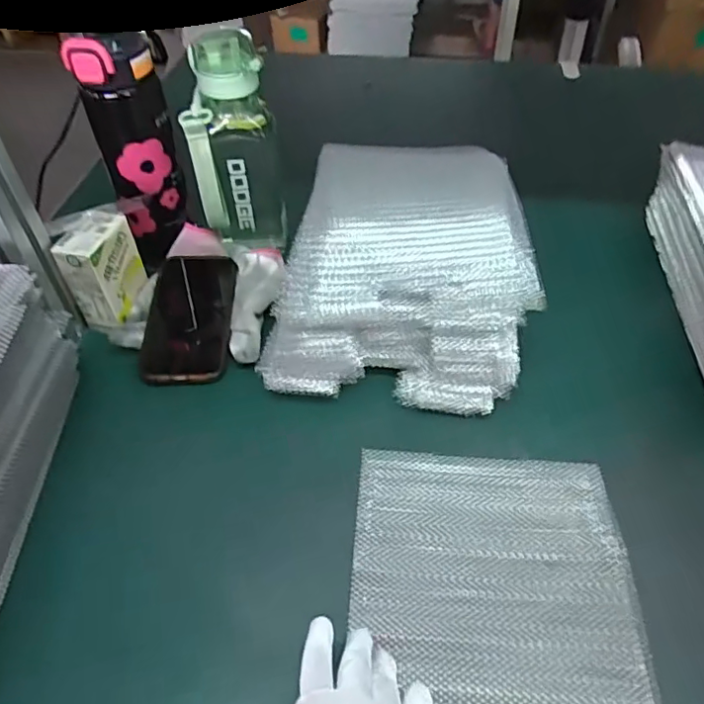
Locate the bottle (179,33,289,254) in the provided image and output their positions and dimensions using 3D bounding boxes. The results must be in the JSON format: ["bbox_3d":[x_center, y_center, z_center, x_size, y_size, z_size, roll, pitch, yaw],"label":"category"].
[{"bbox_3d":[-0.119,-0.204,0.591,0.085,0.199,0.067,-2,48,-1],"label":"bottle"}]

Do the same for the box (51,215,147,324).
[{"bbox_3d":[-0.245,-0.079,0.573,0.050,0.098,0.071,11,49,11],"label":"box"}]

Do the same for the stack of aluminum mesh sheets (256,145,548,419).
[{"bbox_3d":[0.049,-0.095,0.577,0.232,0.088,0.294,5,49,5],"label":"stack of aluminum mesh sheets"}]

